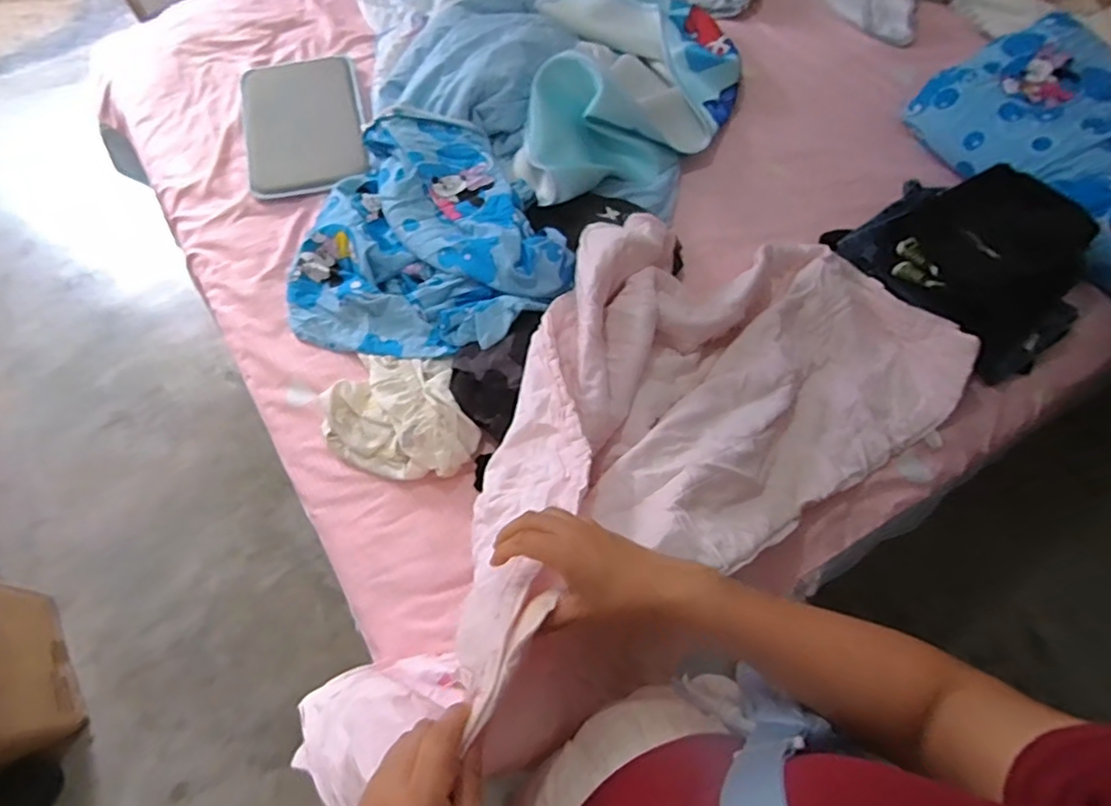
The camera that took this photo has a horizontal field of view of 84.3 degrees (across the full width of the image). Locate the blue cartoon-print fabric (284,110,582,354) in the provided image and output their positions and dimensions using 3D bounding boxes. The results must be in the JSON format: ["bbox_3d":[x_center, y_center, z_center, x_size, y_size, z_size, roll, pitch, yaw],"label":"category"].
[{"bbox_3d":[-0.242,-0.258,1.039,0.447,0.133,0.472,-28,68,-13],"label":"blue cartoon-print fabric"}]

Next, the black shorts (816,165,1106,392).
[{"bbox_3d":[0.709,-0.268,0.999,0.321,0.152,0.379,-37,71,-16],"label":"black shorts"}]

